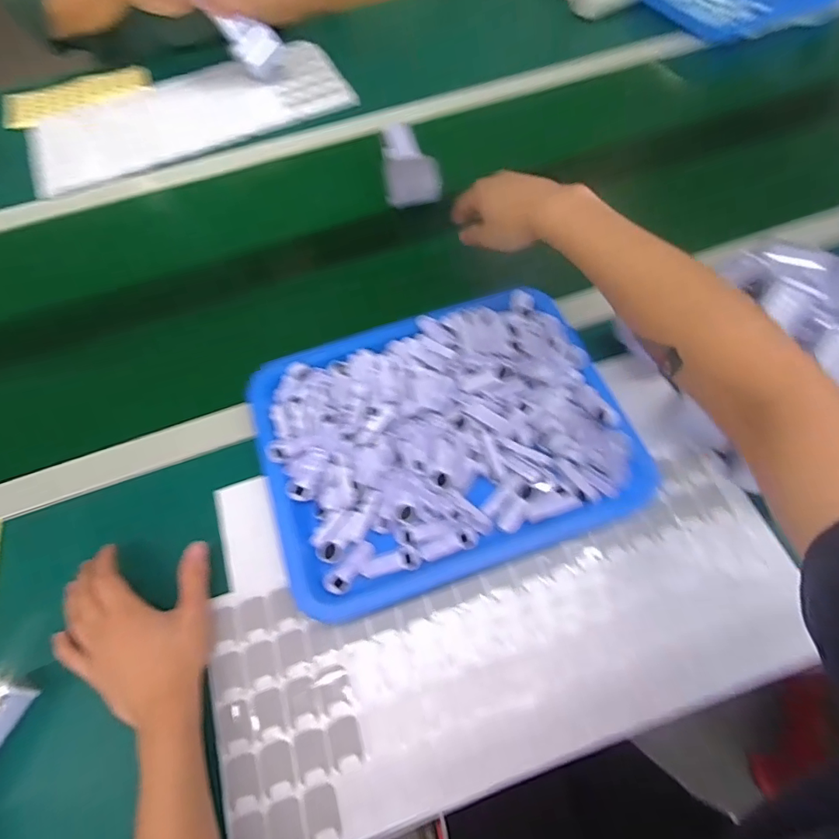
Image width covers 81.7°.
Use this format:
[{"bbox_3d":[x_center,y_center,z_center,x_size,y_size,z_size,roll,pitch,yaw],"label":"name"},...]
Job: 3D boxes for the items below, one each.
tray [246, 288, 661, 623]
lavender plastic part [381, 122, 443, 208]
[{"bbox_3d":[0.020,0.012,0.461,0.323,0.050,0.250,-19,62,-7],"label":"tray"},{"bbox_3d":[-0.018,-0.360,0.664,0.069,0.042,0.156,-10,61,-2],"label":"lavender plastic part"}]

